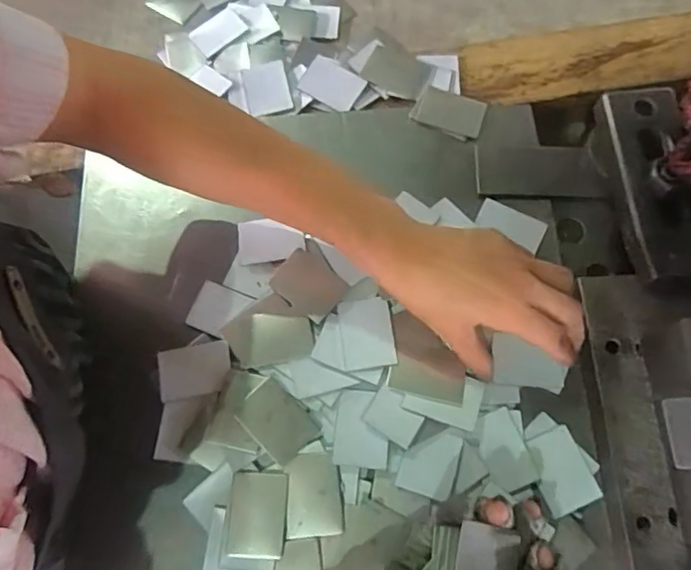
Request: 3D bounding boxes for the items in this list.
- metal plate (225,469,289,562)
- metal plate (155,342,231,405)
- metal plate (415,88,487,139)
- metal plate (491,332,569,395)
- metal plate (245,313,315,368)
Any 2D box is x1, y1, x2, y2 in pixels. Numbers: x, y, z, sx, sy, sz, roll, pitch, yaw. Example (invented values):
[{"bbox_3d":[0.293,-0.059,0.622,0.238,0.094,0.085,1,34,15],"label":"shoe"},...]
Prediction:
[{"bbox_3d":[-0.054,0.141,0.349,0.034,0.004,0.048,3,73,2],"label":"metal plate"},{"bbox_3d":[-0.101,0.057,0.378,0.047,0.004,0.034,-11,73,-2],"label":"metal plate"},{"bbox_3d":[0.082,-0.135,0.442,0.049,0.005,0.035,19,74,7],"label":"metal plate"},{"bbox_3d":[0.119,0.052,0.371,0.050,0.004,0.030,10,85,-4],"label":"metal plate"},{"bbox_3d":[-0.043,0.038,0.380,0.042,0.004,0.035,3,73,2],"label":"metal plate"}]

